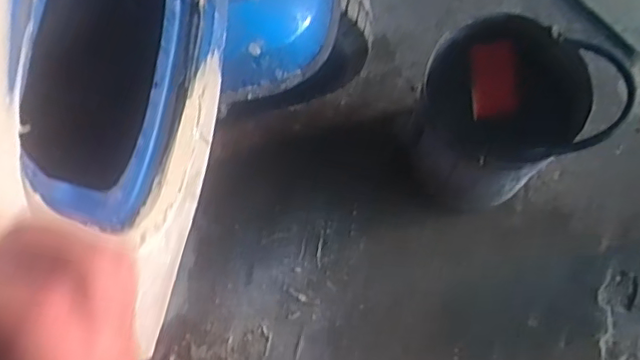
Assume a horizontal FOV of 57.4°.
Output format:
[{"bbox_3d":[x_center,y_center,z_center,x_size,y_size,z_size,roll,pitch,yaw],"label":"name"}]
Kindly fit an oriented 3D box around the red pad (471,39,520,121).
[{"bbox_3d":[0.291,-0.160,0.983,0.075,0.025,0.136,-13,74,22],"label":"red pad"}]

